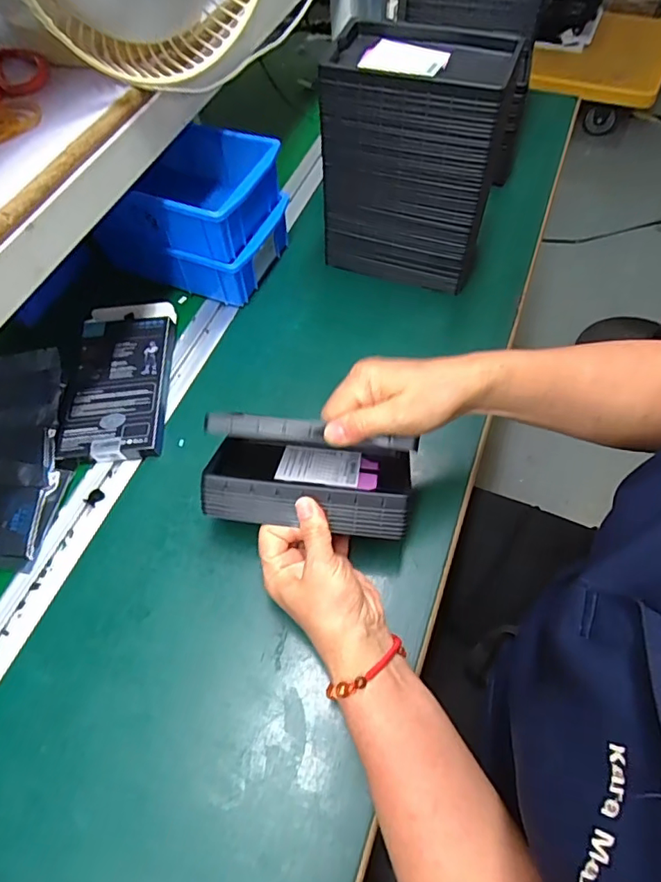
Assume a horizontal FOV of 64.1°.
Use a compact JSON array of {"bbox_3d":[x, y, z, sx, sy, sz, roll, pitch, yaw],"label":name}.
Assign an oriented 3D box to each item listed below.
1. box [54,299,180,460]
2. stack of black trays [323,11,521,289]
[{"bbox_3d":[-0.215,-0.070,0.540,0.093,0.013,0.190,-4,60,0],"label":"box"},{"bbox_3d":[0.087,-0.282,0.534,0.174,0.225,0.093,20,62,10],"label":"stack of black trays"}]

